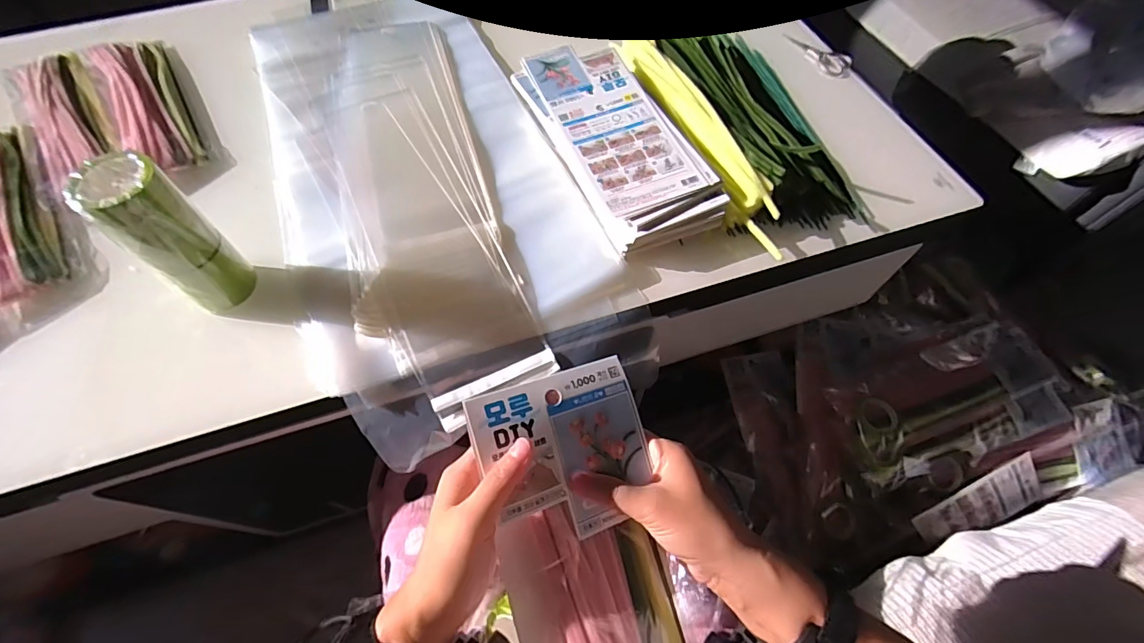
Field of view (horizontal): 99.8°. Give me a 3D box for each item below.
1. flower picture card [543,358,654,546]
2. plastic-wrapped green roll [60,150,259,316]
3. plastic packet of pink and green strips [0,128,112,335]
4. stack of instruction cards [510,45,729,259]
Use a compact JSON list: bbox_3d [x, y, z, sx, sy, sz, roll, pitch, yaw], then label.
[{"bbox_3d":[0.018,0.080,0.317,0.060,0.007,0.103,-14,85,-21],"label":"flower picture card"},{"bbox_3d":[-0.359,-0.073,0.439,0.068,0.156,0.058,38,68,19],"label":"plastic-wrapped green roll"},{"bbox_3d":[-0.631,-0.127,0.538,0.109,0.012,0.325,-37,68,-19],"label":"plastic packet of pink and green strips"},{"bbox_3d":[0.046,-0.211,0.560,0.136,0.050,0.305,-21,63,-11],"label":"stack of instruction cards"}]

